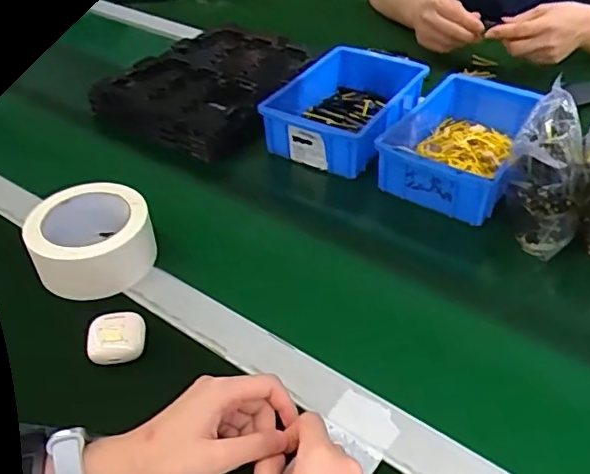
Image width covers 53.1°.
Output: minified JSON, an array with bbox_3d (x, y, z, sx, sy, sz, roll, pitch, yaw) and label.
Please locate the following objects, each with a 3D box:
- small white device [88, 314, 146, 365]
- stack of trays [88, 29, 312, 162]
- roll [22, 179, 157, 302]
[{"bbox_3d":[-0.149,0.082,0.487,0.043,0.021,0.039,-6,42,-5],"label":"small white device"},{"bbox_3d":[-0.105,-0.215,0.811,0.232,0.055,0.283,24,49,28],"label":"stack of trays"},{"bbox_3d":[-0.191,0.000,0.553,0.106,0.065,0.101,-1,42,1],"label":"roll"}]

